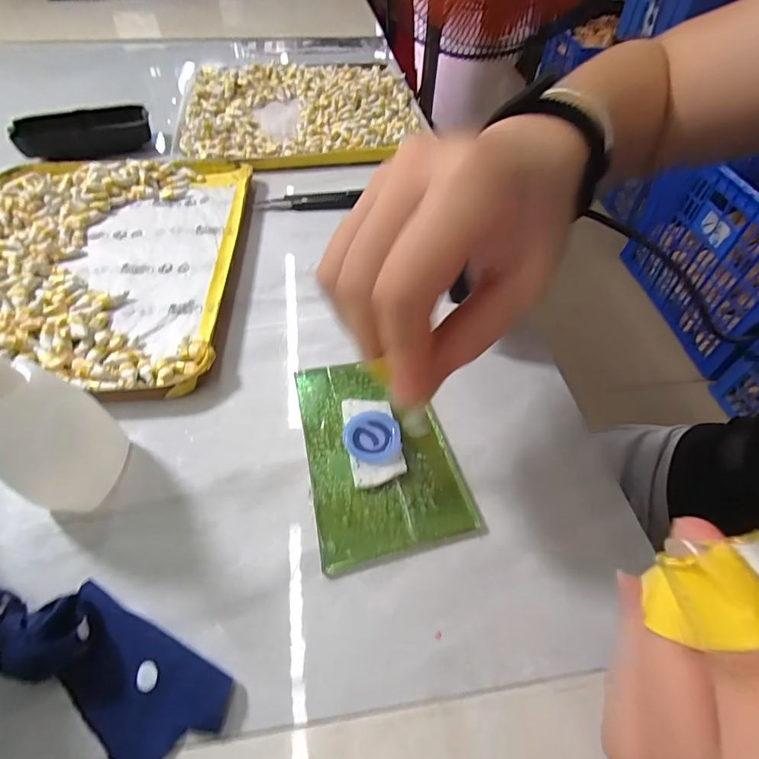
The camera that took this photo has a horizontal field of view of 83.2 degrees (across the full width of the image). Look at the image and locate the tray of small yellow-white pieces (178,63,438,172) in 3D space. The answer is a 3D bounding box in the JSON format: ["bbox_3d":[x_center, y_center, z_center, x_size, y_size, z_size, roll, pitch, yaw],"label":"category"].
[{"bbox_3d":[-0.080,-0.282,0.443,0.232,0.018,0.219,-6,52,-6],"label":"tray of small yellow-white pieces"}]

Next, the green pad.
[{"bbox_3d":[-0.002,0.032,0.209,0.067,0.005,0.102,-11,53,-10],"label":"green pad"}]

